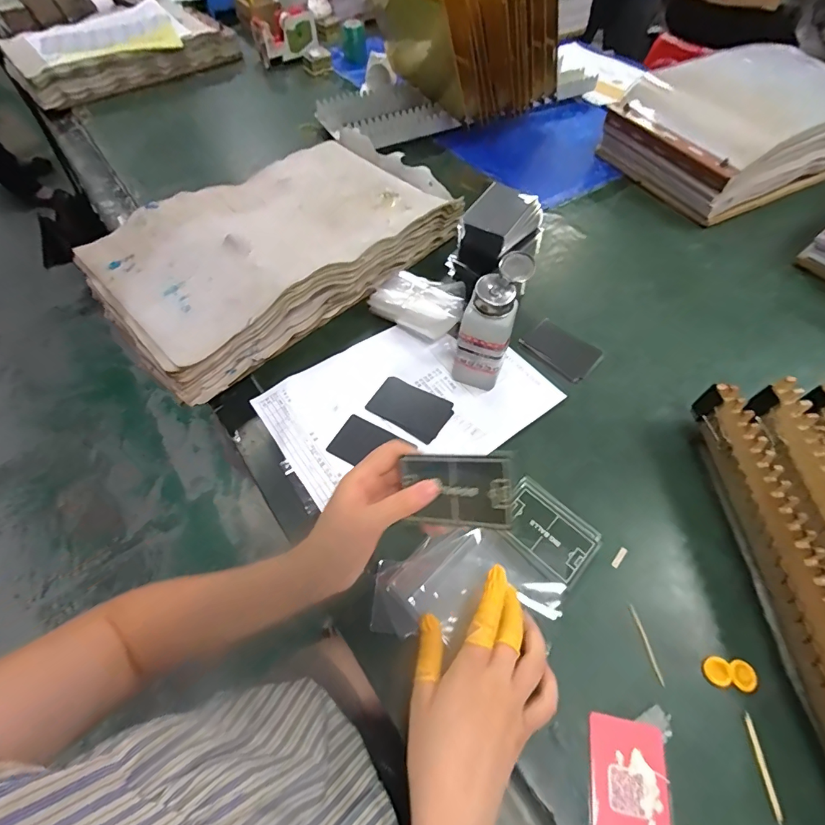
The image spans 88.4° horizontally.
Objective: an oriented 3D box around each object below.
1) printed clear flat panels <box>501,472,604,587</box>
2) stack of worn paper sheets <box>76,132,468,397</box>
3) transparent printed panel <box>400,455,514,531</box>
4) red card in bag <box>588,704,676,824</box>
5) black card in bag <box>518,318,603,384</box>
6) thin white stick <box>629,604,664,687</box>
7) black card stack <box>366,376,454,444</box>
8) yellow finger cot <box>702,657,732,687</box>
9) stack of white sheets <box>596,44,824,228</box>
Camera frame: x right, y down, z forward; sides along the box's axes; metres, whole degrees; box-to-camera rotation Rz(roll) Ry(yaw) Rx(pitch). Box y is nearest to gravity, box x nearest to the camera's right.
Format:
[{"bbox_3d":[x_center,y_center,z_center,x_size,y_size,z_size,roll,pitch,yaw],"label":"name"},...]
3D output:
[{"bbox_3d":[0.129,0.111,0.405,0.088,0.008,0.069,38,64,23],"label":"printed clear flat panels"},{"bbox_3d":[-0.183,-0.229,0.581,0.258,0.090,0.448,39,65,23],"label":"stack of worn paper sheets"},{"bbox_3d":[0.033,0.057,0.310,0.078,0.053,0.009,0,9,25],"label":"transparent printed panel"},{"bbox_3d":[0.160,0.270,0.309,0.059,0.004,0.096,11,57,8],"label":"red card in bag"},{"bbox_3d":[0.190,-0.079,0.540,0.065,0.005,0.093,-36,63,-21],"label":"black card in bag"},{"bbox_3d":[0.200,0.197,0.362,0.005,0.004,0.061,-6,57,-3],"label":"thin white stick"},{"bbox_3d":[-0.002,-0.005,0.488,0.088,0.008,0.055,28,61,18],"label":"black card stack"},{"bbox_3d":[0.248,0.211,0.345,0.020,0.004,0.021,0,56,1],"label":"yellow finger cot"},{"bbox_3d":[0.586,-0.503,0.740,0.432,0.120,0.268,-23,59,-14],"label":"stack of white sheets"}]

